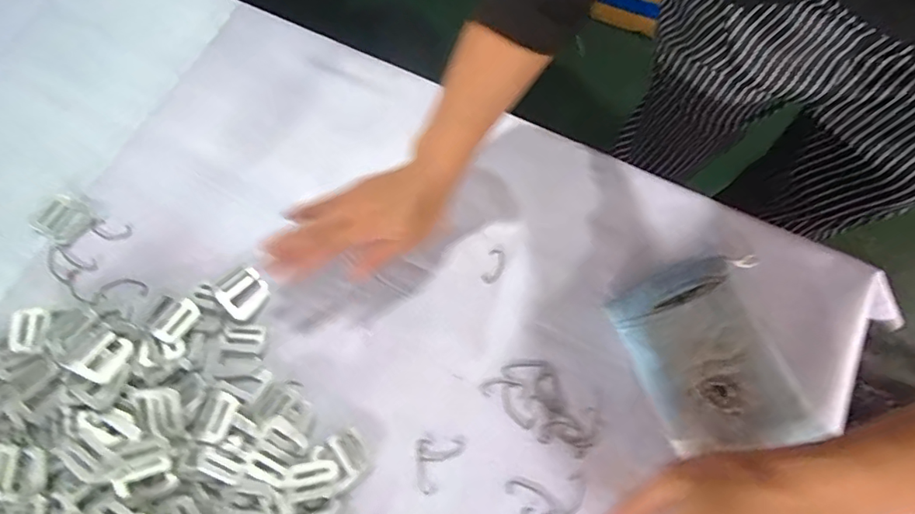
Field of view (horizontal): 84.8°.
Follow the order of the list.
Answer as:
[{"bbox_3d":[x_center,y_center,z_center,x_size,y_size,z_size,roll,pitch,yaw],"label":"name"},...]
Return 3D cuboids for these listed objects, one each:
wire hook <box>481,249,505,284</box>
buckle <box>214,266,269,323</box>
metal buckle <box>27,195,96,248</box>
[{"bbox_3d":[0.033,0.008,0.443,0.016,0.004,0.033,17,72,5],"label":"wire hook"},{"bbox_3d":[-0.187,0.029,0.431,0.039,0.010,0.040,36,75,11],"label":"buckle"},{"bbox_3d":[-0.358,-0.035,0.453,0.052,0.005,0.039,30,74,9],"label":"metal buckle"}]

